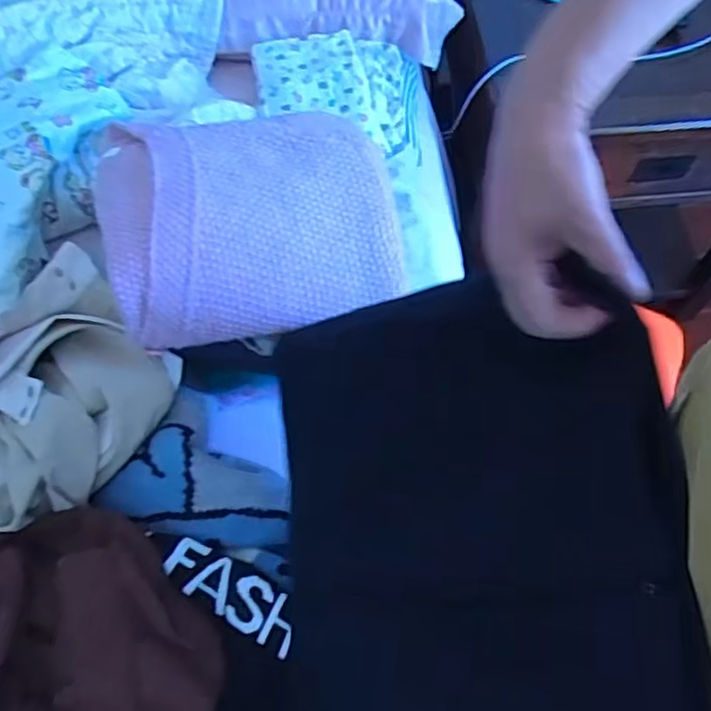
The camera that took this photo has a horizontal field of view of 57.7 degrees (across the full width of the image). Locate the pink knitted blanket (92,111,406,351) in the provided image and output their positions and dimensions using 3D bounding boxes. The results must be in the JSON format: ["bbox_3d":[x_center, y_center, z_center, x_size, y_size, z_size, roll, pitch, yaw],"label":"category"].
[{"bbox_3d":[-0.101,-0.137,0.630,0.272,0.085,0.211,-11,64,-5],"label":"pink knitted blanket"}]

